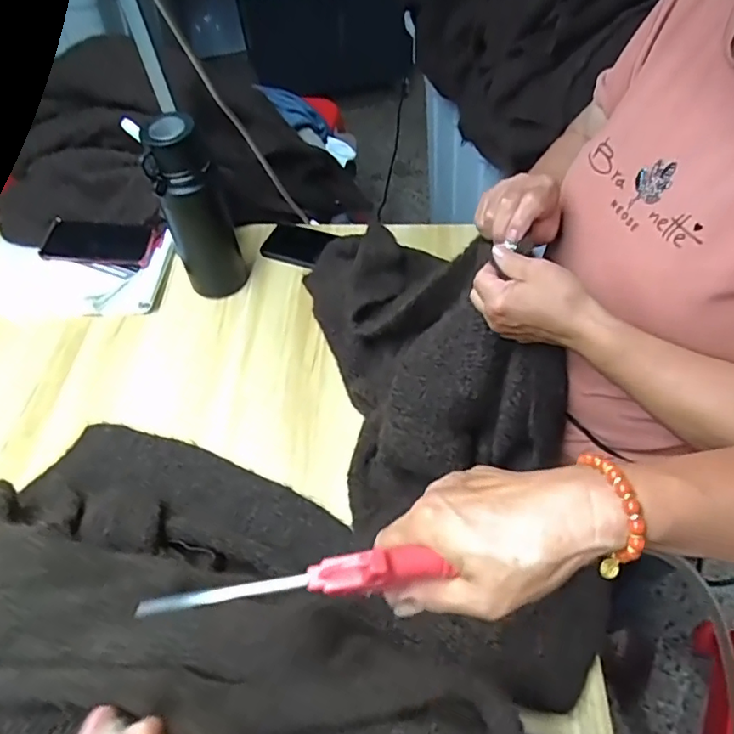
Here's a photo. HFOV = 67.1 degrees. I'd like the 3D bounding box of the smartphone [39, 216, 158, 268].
[{"bbox_3d":[-0.419,-0.192,0.861,0.173,0.007,0.075,8,71,4],"label":"smartphone"}]

